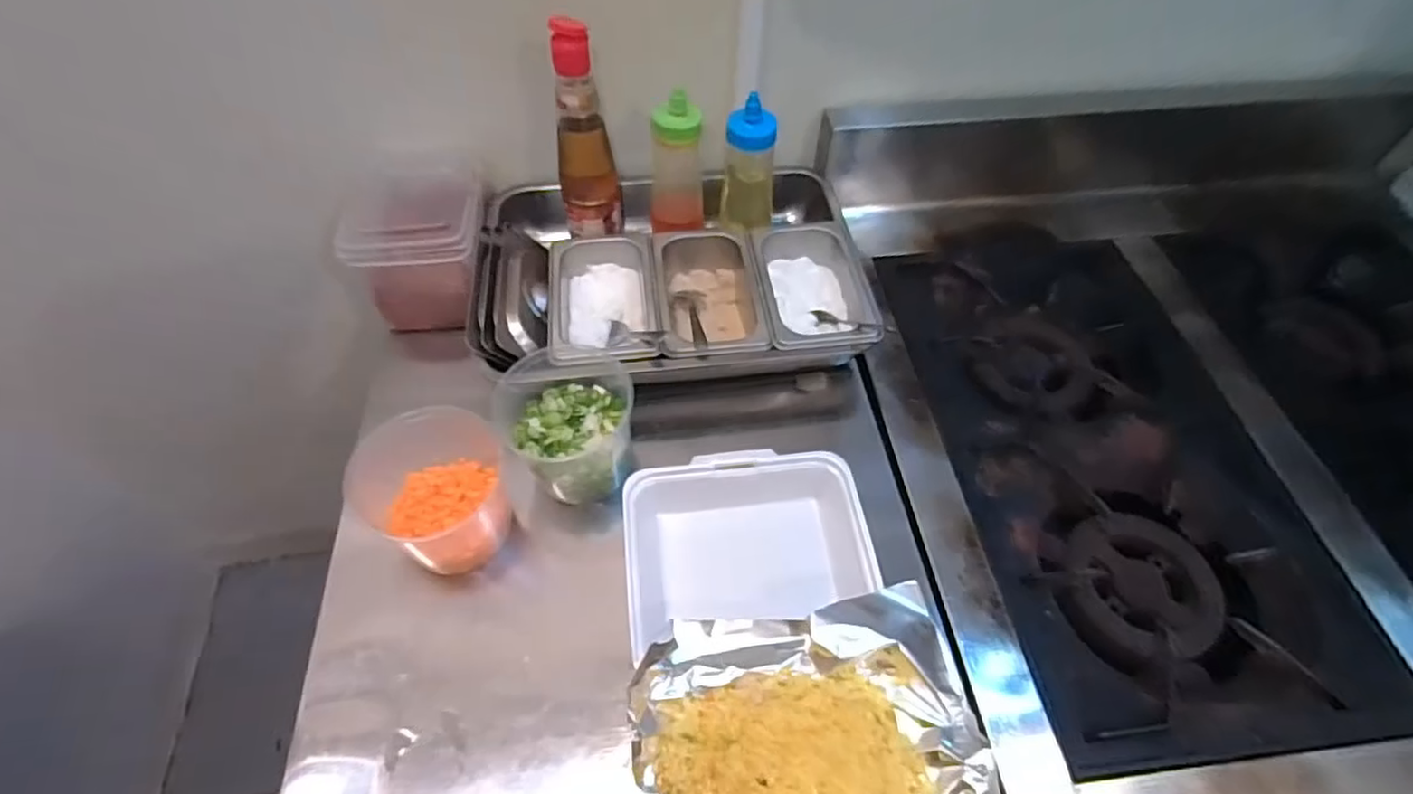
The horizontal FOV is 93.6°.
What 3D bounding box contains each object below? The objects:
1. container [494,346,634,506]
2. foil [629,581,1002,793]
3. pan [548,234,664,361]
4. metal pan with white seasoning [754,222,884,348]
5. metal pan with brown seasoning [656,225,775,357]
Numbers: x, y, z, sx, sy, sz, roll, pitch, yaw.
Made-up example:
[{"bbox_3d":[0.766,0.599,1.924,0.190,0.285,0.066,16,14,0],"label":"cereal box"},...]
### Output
[{"bbox_3d":[-0.117,0.024,0.597,0.121,0.098,0.114,0,54,-1],"label":"container"},{"bbox_3d":[0.074,0.251,0.417,0.224,0.060,0.245,-7,56,-5],"label":"foil"},{"bbox_3d":[-0.104,-0.095,0.683,0.106,0.057,0.183,-5,54,-5],"label":"pan"},{"bbox_3d":[0.105,-0.114,0.707,0.107,0.072,0.189,-6,54,-5],"label":"metal pan with white seasoning"},{"bbox_3d":[0.002,-0.096,0.694,0.102,0.067,0.169,-4,54,-4],"label":"metal pan with brown seasoning"}]

